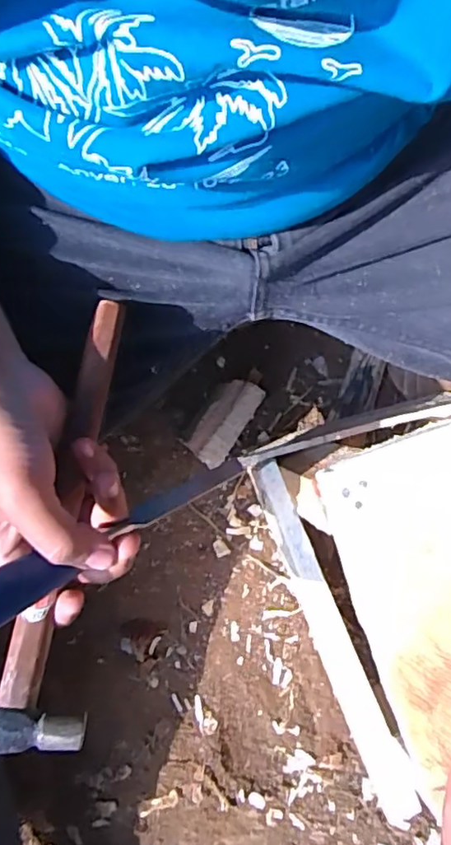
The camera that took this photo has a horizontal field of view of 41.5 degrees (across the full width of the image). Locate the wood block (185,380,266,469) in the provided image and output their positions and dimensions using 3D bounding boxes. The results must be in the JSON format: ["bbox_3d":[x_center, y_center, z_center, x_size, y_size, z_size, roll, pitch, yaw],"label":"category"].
[{"bbox_3d":[-0.003,-0.001,0.551,0.042,0.038,0.084,34,80,6],"label":"wood block"}]

